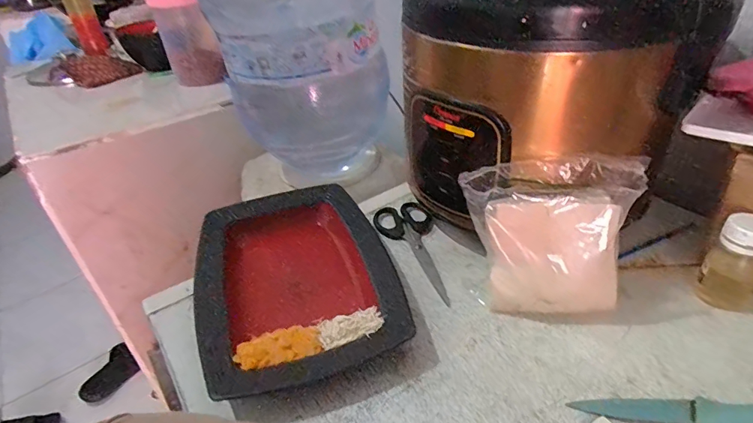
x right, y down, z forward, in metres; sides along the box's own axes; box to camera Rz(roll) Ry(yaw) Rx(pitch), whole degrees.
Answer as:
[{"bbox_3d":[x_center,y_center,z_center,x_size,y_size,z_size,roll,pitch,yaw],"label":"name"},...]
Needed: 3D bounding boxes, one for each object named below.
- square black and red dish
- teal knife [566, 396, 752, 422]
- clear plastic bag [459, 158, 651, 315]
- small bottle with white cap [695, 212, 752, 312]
[{"bbox_3d":[-0.078,0.058,0.415,0.174,0.033,0.236,-14,35,-13],"label":"square black and red dish"},{"bbox_3d":[0.225,0.131,0.283,0.173,0.018,0.019,3,35,12],"label":"teal knife"},{"bbox_3d":[0.140,0.026,0.357,0.133,0.120,0.066,-1,34,5],"label":"clear plastic bag"},{"bbox_3d":[0.291,0.040,0.351,0.033,0.087,0.035,-30,41,-32],"label":"small bottle with white cap"}]

